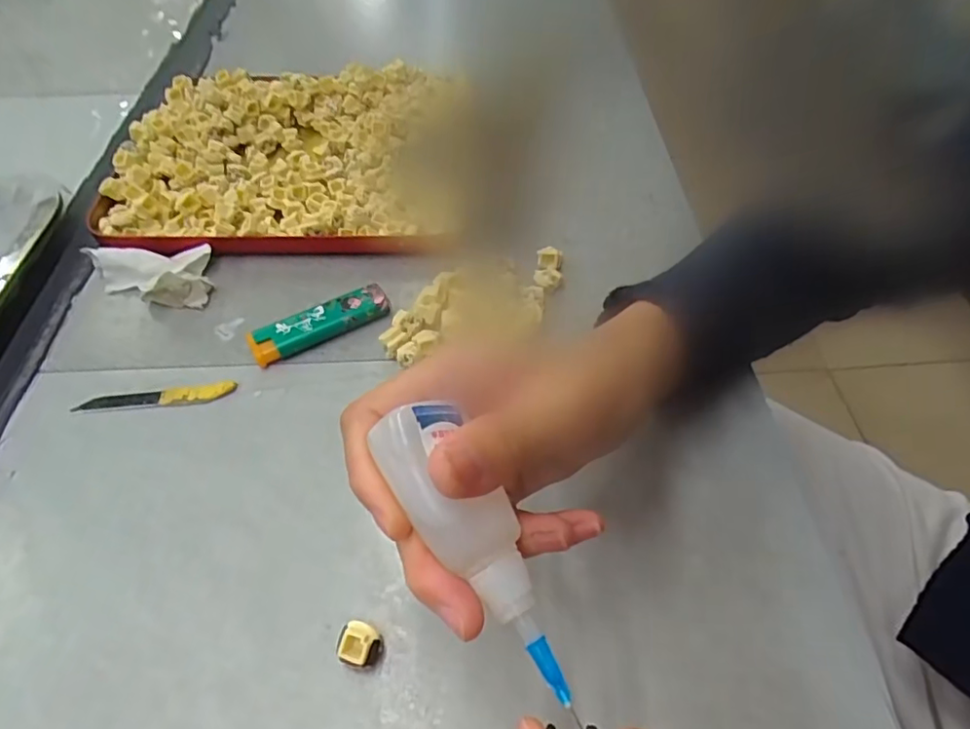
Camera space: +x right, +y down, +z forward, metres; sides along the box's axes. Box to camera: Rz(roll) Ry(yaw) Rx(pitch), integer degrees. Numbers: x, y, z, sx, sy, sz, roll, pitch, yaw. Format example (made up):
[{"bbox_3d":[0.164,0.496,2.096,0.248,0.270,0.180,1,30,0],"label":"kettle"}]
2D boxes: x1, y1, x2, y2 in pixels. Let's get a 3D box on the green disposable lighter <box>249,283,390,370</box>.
[{"bbox_3d":[-0.093,-0.022,0.333,0.077,0.014,0.020,-26,57,-18],"label":"green disposable lighter"}]

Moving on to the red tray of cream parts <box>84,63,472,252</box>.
[{"bbox_3d":[-0.132,-0.152,0.424,0.242,0.030,0.195,0,53,1],"label":"red tray of cream parts"}]

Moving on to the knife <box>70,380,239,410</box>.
[{"bbox_3d":[-0.174,0.018,0.308,0.081,0.004,0.011,-6,53,-3],"label":"knife"}]

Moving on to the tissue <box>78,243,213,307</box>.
[{"bbox_3d":[-0.203,-0.053,0.353,0.072,0.019,0.041,-6,53,-4],"label":"tissue"}]

